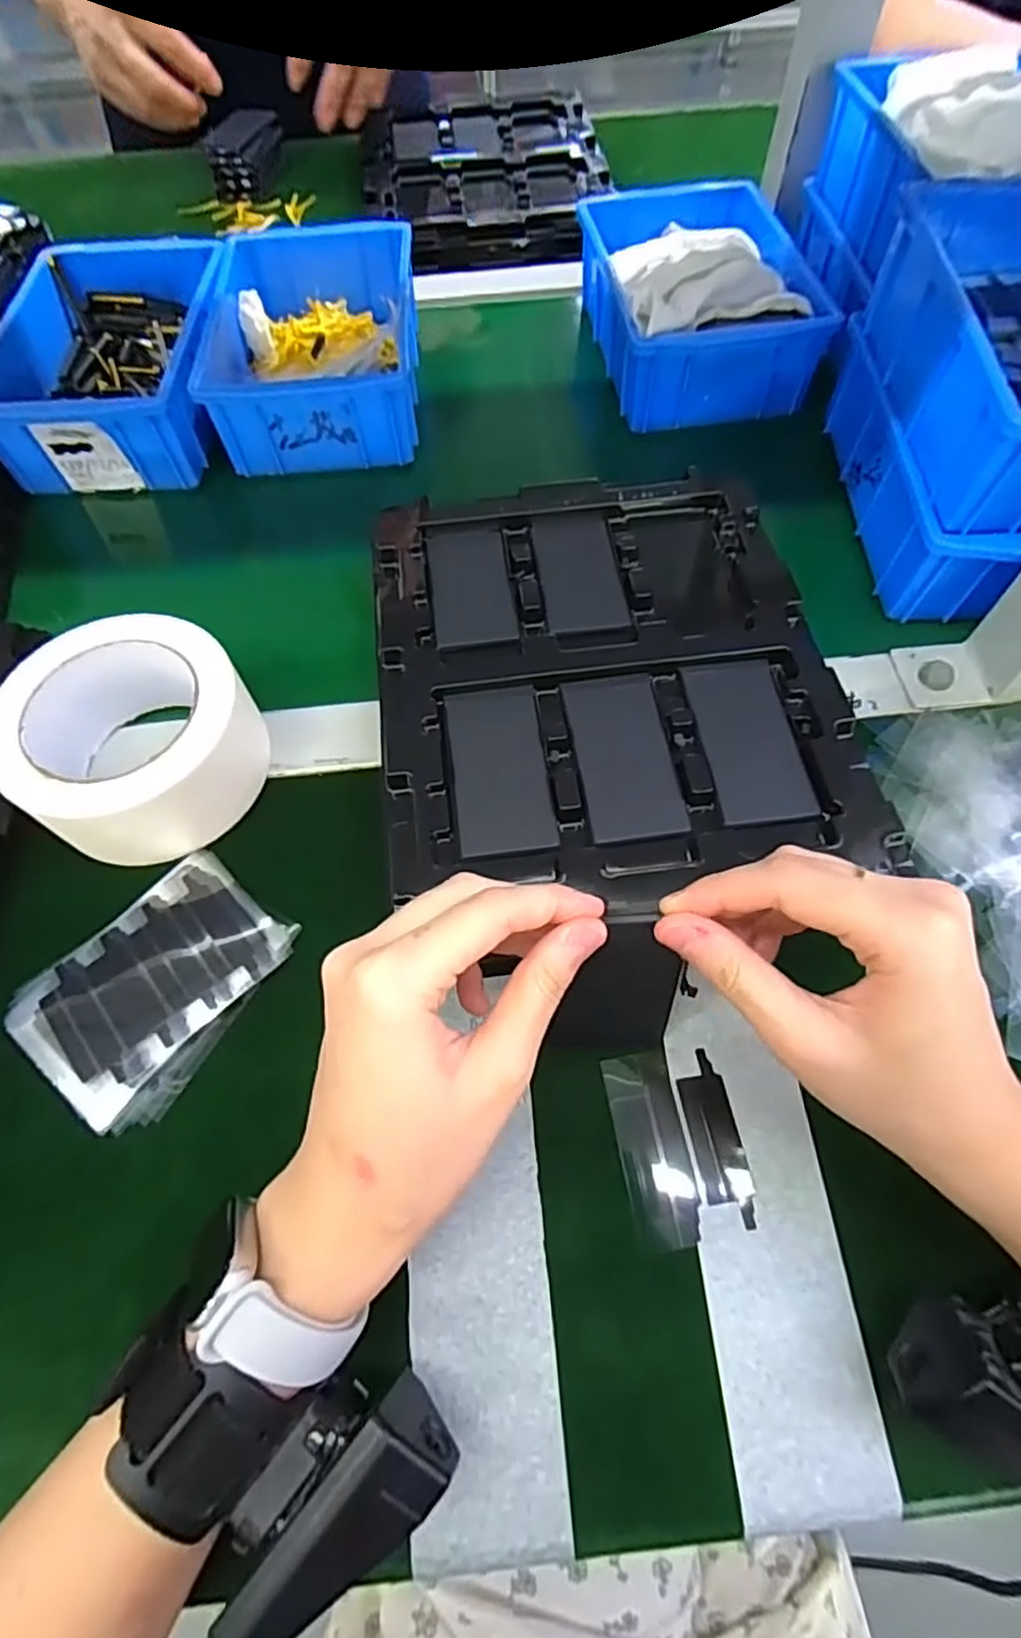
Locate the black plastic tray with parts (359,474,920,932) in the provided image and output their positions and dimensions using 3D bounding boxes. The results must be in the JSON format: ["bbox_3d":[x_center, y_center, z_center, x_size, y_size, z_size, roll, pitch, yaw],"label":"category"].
[{"bbox_3d":[0.042,-0.081,0.354,0.221,0.032,0.263,-10,63,-4],"label":"black plastic tray with parts"}]

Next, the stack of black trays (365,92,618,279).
[{"bbox_3d":[-0.026,-0.609,0.645,0.217,0.036,0.262,-7,63,-2],"label":"stack of black trays"}]

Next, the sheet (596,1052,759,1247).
[{"bbox_3d":[0.067,0.128,0.275,0.048,0.004,0.068,-8,63,-3],"label":"sheet"}]

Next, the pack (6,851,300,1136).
[{"bbox_3d":[-0.158,0.072,0.308,0.082,0.006,0.108,35,69,18],"label":"pack"}]

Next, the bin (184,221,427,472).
[{"bbox_3d":[-0.138,-0.340,0.497,0.137,0.060,0.205,-5,62,1],"label":"bin"}]

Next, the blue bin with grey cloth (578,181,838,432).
[{"bbox_3d":[0.132,-0.384,0.498,0.142,0.066,0.209,-7,62,-1],"label":"blue bin with grey cloth"}]

